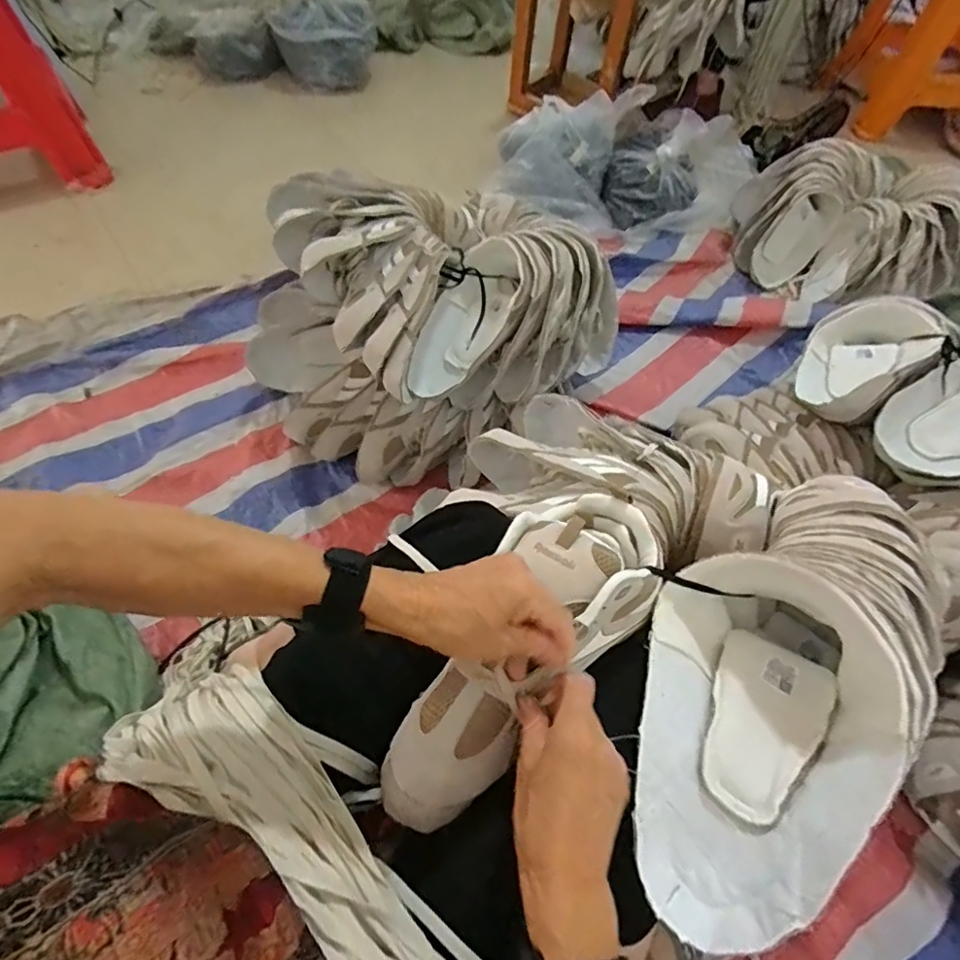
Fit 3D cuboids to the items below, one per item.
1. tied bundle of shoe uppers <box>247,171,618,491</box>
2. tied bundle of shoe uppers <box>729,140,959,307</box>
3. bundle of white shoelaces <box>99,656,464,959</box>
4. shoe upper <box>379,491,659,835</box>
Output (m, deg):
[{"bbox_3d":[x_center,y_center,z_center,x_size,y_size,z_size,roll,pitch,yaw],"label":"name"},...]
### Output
[{"bbox_3d":[-0.085,-0.256,0.871,0.482,0.296,0.469,1,58,-2],"label":"tied bundle of shoe uppers"},{"bbox_3d":[0.790,-0.561,1.181,0.431,0.177,0.375,4,58,-1],"label":"tied bundle of shoe uppers"},{"bbox_3d":[-0.096,0.256,0.345,0.357,0.057,0.107,38,64,19],"label":"bundle of white shoelaces"},{"bbox_3d":[0.025,0.120,0.403,0.108,0.056,0.279,40,79,19],"label":"shoe upper"}]

